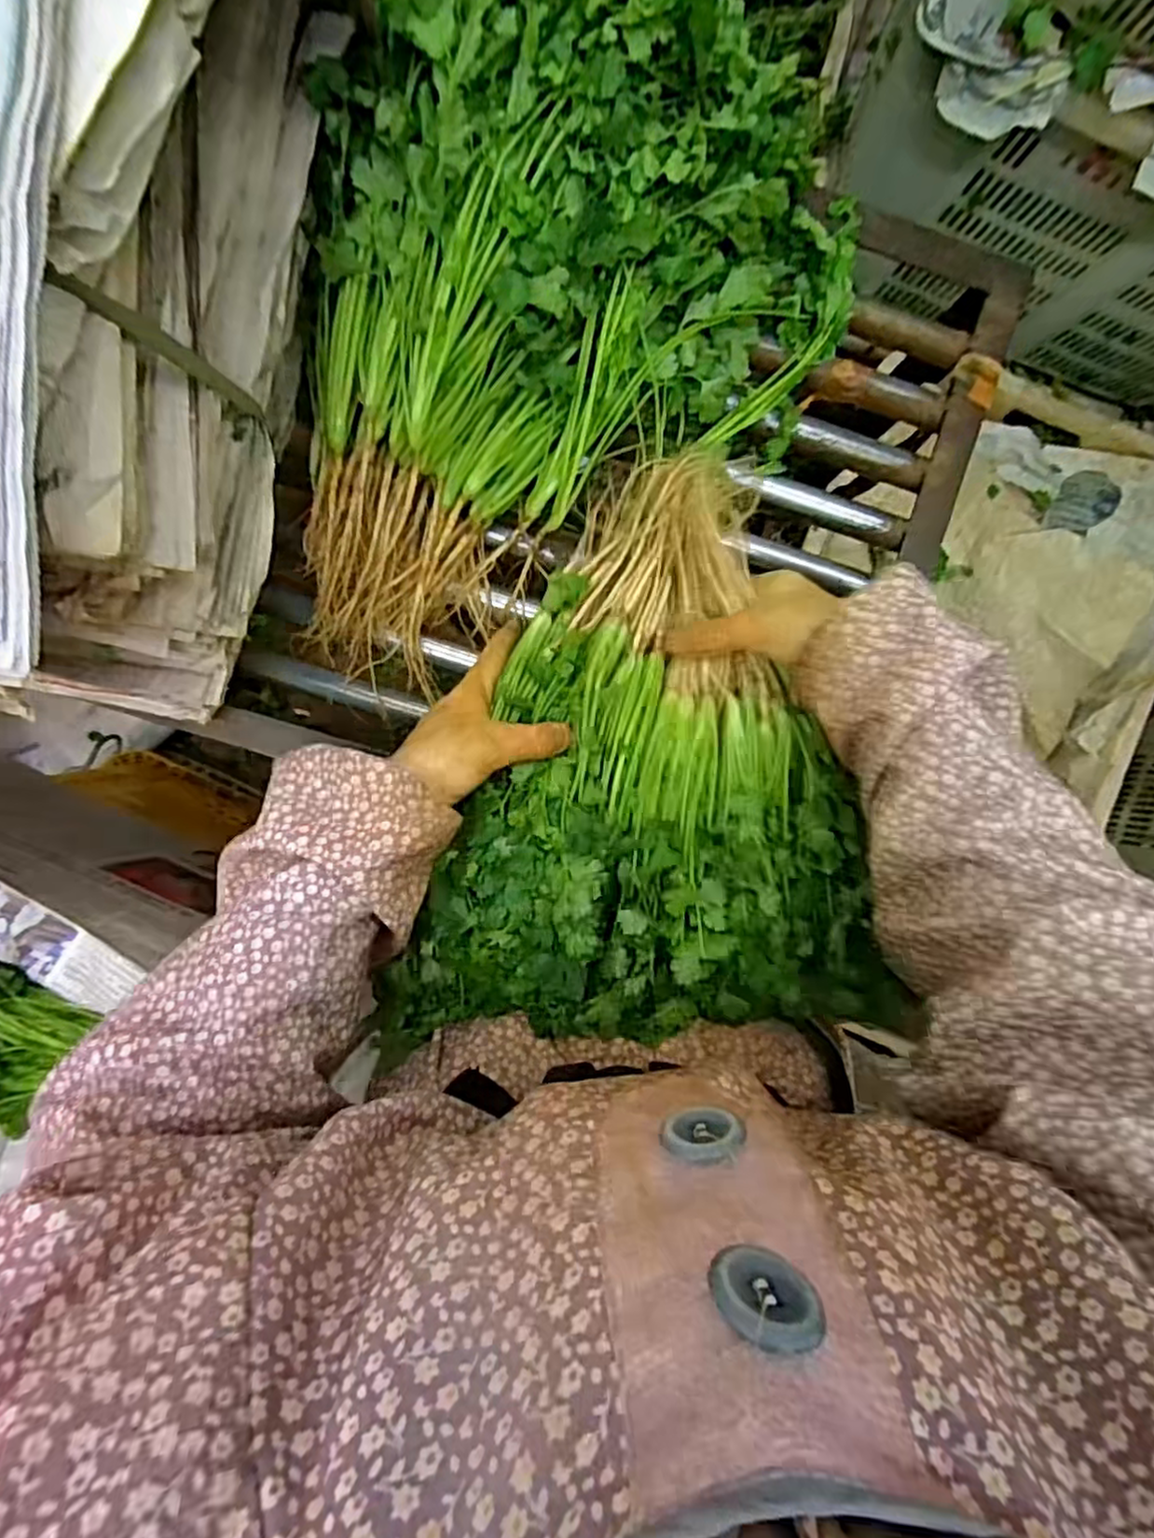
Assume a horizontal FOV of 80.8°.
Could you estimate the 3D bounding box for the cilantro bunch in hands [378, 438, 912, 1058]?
[{"bbox_3d":[0.015,-0.013,0.422,0.293,0.095,0.355,-7,93,-3],"label":"cilantro bunch in hands"}]

